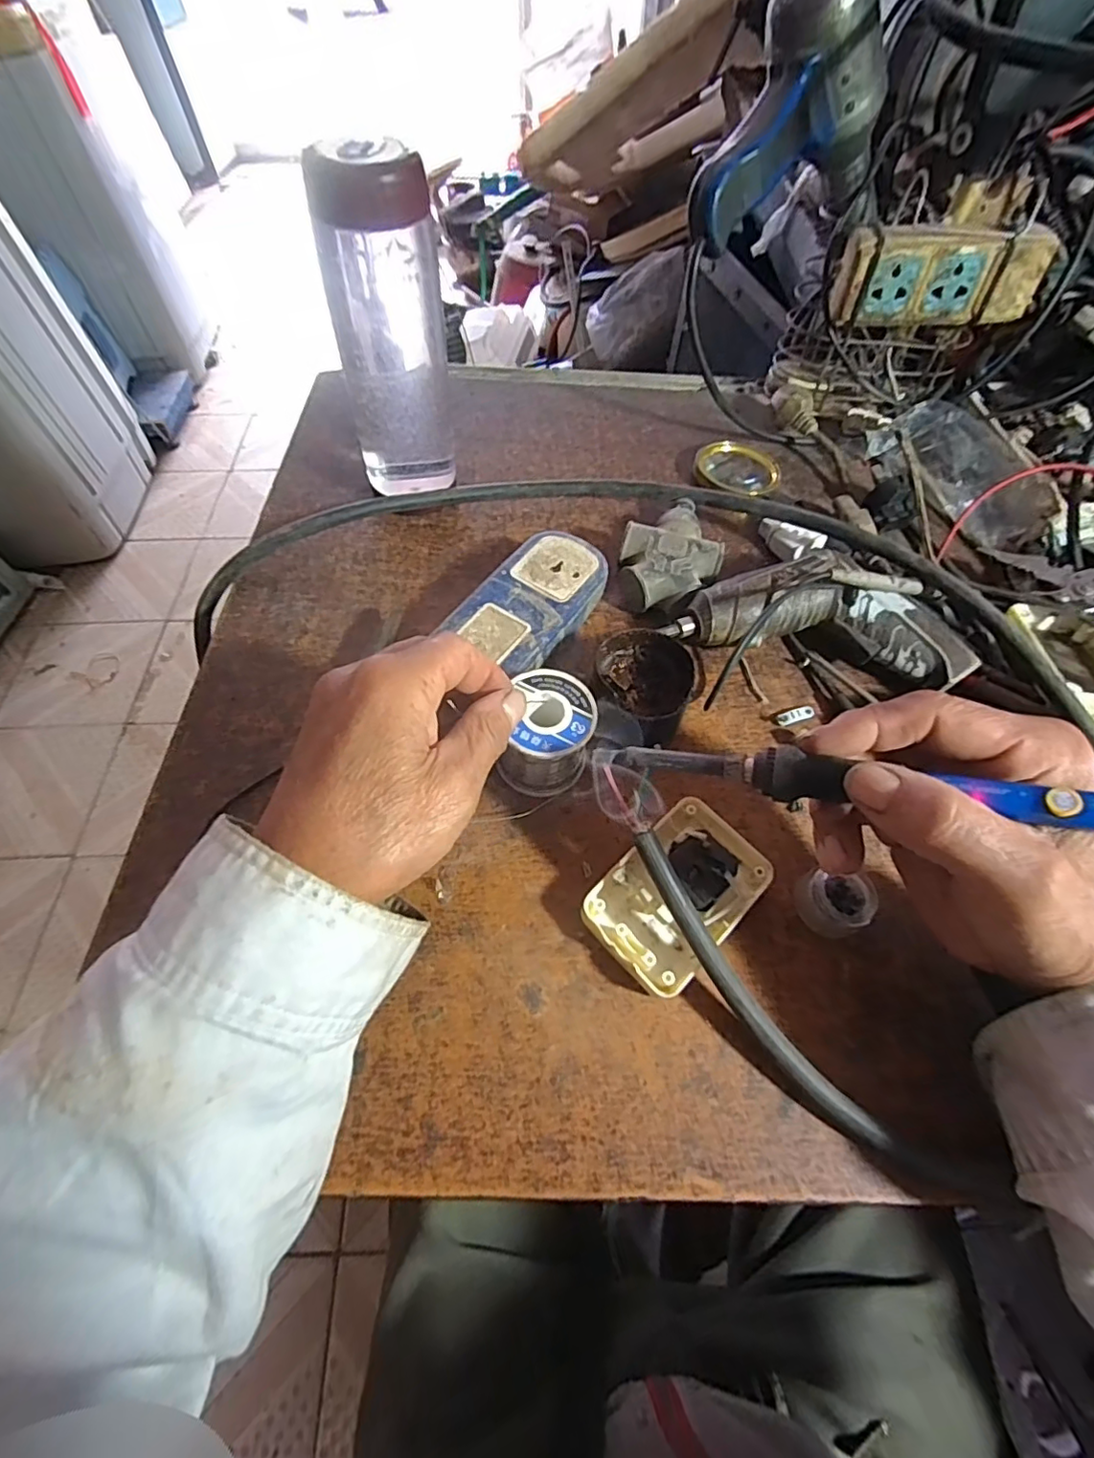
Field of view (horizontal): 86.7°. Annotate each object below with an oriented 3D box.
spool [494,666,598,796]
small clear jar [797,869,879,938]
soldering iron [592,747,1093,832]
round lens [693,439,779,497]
[{"bbox_3d":[0.001,0.004,0.313,0.044,0.047,0.051,14,60,7],"label":"spool"},{"bbox_3d":[0.146,0.087,0.293,0.030,0.021,0.030,0,59,-1],"label":"small clear jar"},{"bbox_3d":[0.120,0.022,0.217,0.215,0.019,0.015,6,57,23],"label":"soldering iron"},{"bbox_3d":[0.160,-0.213,0.474,0.067,0.016,0.058,-19,61,-12],"label":"round lens"}]

